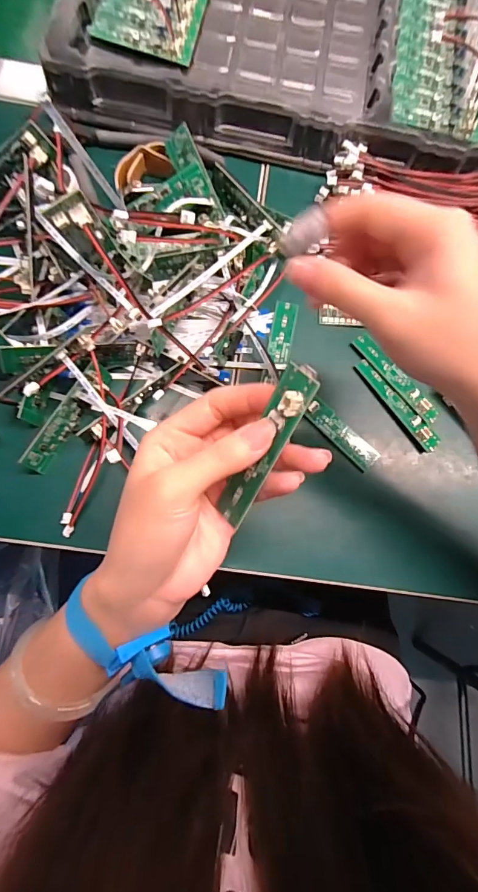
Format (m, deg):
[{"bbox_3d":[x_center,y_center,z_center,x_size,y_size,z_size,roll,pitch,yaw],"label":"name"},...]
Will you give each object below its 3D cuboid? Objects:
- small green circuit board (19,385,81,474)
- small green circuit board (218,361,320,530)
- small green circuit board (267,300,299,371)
[{"bbox_3d":[-0.122,-0.010,0.283,0.004,0.019,0.060,22,74,37],"label":"small green circuit board"},{"bbox_3d":[0.011,0.002,0.185,0.015,0.008,0.083,24,120,-3],"label":"small green circuit board"},{"bbox_3d":[0.033,-0.085,0.319,0.017,0.004,0.053,10,77,-2],"label":"small green circuit board"}]

